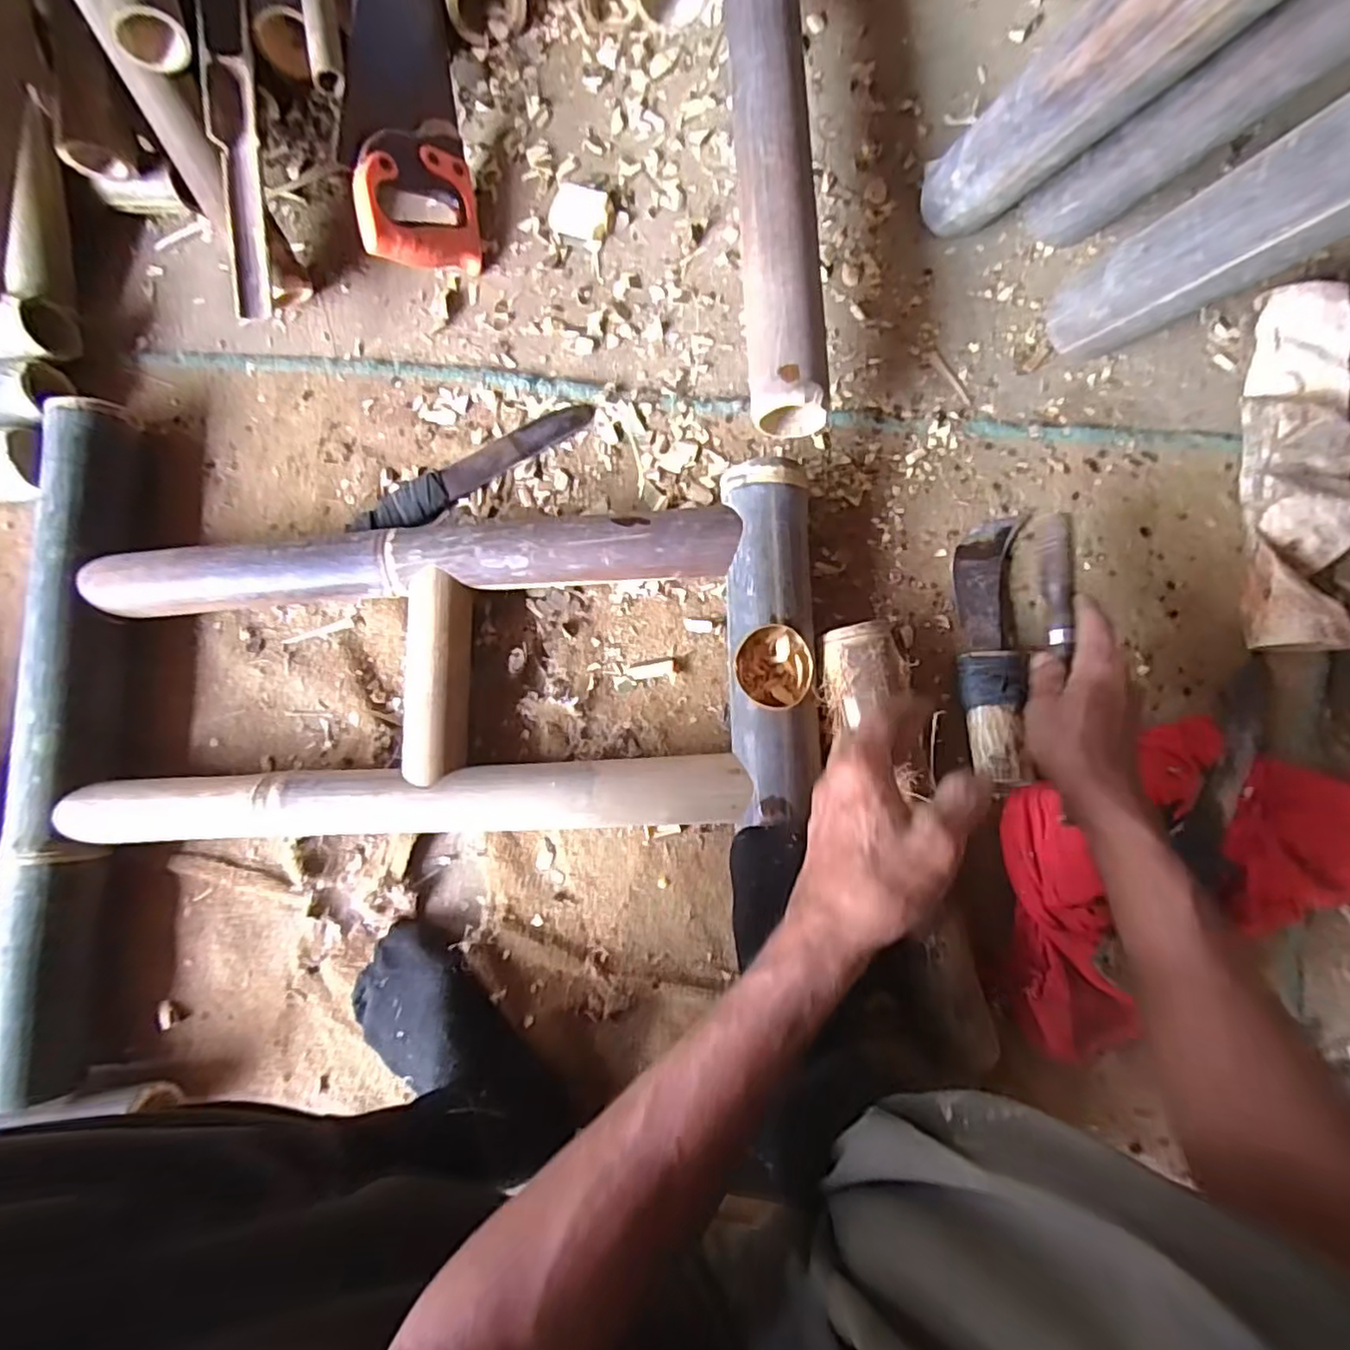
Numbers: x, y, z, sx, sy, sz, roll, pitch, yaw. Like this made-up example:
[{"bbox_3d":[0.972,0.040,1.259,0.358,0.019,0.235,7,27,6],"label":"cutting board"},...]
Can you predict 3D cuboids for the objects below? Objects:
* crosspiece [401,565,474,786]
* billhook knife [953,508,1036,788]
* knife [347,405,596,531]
[{"bbox_3d":[-0.211,0.003,0.592,0.053,0.051,0.182,0,84,4],"label":"crosspiece"},{"bbox_3d":[0.275,-0.028,0.568,0.055,0.046,0.235,4,84,5],"label":"billhook knife"},{"bbox_3d":[-0.195,-0.197,0.637,0.251,0.020,0.047,-27,82,1],"label":"knife"}]

